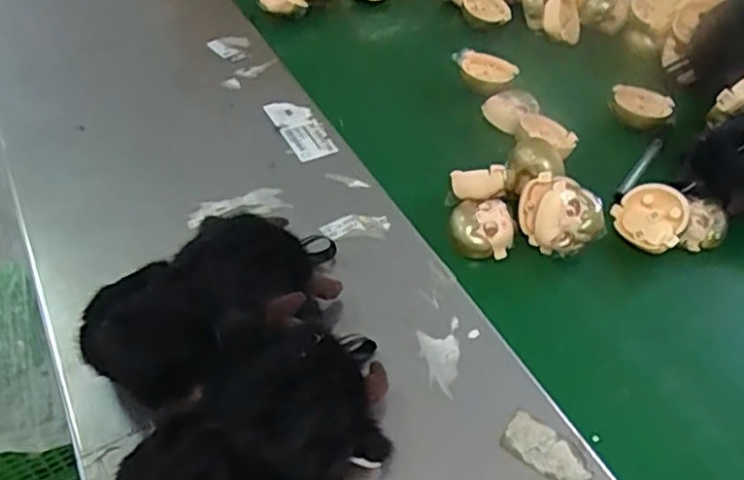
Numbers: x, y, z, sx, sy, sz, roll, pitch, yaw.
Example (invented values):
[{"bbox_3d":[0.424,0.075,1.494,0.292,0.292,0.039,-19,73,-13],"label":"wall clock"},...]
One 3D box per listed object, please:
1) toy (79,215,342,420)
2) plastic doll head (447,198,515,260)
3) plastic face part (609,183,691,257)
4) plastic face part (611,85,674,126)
[{"bbox_3d":[-0.083,0.033,0.388,0.096,0.050,0.155,30,53,24],"label":"toy"},{"bbox_3d":[0.078,-0.008,0.491,0.045,0.025,0.038,2,47,0],"label":"plastic doll head"},{"bbox_3d":[0.203,-0.016,0.489,0.048,0.018,0.049,-50,56,3],"label":"plastic face part"},{"bbox_3d":[0.237,-0.117,0.596,0.051,0.024,0.044,21,50,17],"label":"plastic face part"}]

